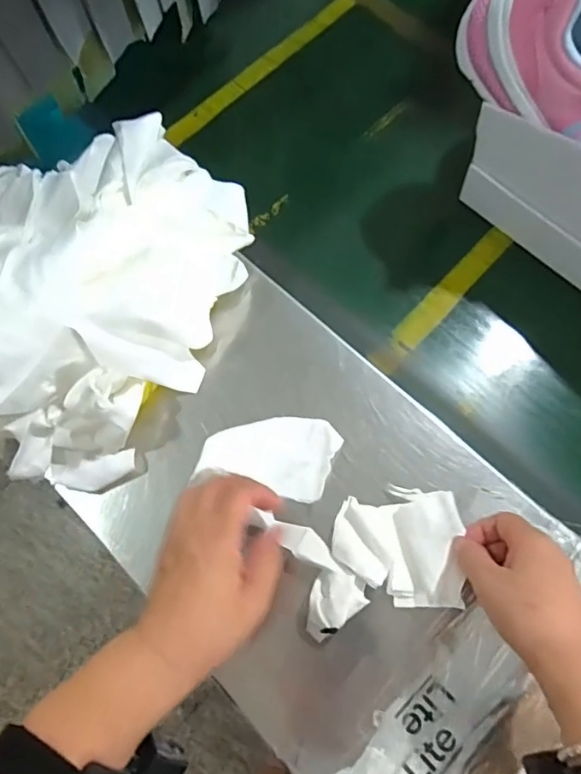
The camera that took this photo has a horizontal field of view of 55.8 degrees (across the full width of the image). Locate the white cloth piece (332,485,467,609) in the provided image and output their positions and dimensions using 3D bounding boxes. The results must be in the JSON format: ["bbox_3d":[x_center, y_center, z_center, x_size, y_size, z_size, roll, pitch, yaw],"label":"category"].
[{"bbox_3d":[0.081,0.121,0.419,0.093,0.015,0.084,0,78,18],"label":"white cloth piece"}]

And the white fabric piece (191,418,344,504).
[{"bbox_3d":[-0.014,0.049,0.442,0.100,0.048,0.070,10,66,5],"label":"white fabric piece"}]

